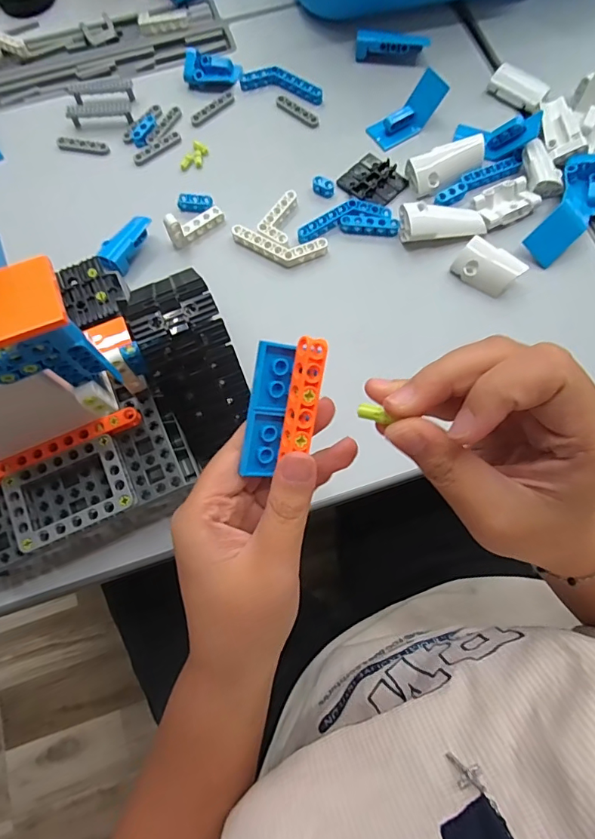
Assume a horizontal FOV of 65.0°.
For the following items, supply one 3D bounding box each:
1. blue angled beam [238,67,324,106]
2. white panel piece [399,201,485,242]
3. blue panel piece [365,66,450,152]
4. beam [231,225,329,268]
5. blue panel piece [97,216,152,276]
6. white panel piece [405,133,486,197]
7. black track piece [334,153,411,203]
[{"bbox_3d":[-0.014,-0.319,0.444,0.080,0.009,0.025,18,75,6],"label":"blue angled beam"},{"bbox_3d":[0.121,-0.165,0.387,0.070,0.015,0.032,2,74,2],"label":"white panel piece"},{"bbox_3d":[0.101,-0.276,0.421,0.073,0.012,0.032,-41,76,14],"label":"blue panel piece"},{"bbox_3d":[-0.016,-0.144,0.390,0.080,0.008,0.027,13,75,5],"label":"beam"},{"bbox_3d":[-0.144,-0.146,0.391,0.026,0.020,0.054,29,77,9],"label":"blue panel piece"},{"bbox_3d":[0.132,-0.220,0.402,0.070,0.017,0.028,-21,75,-5],"label":"white panel piece"},{"bbox_3d":[0.067,-0.212,0.413,0.049,0.004,0.049,-43,78,-10],"label":"black track piece"}]

